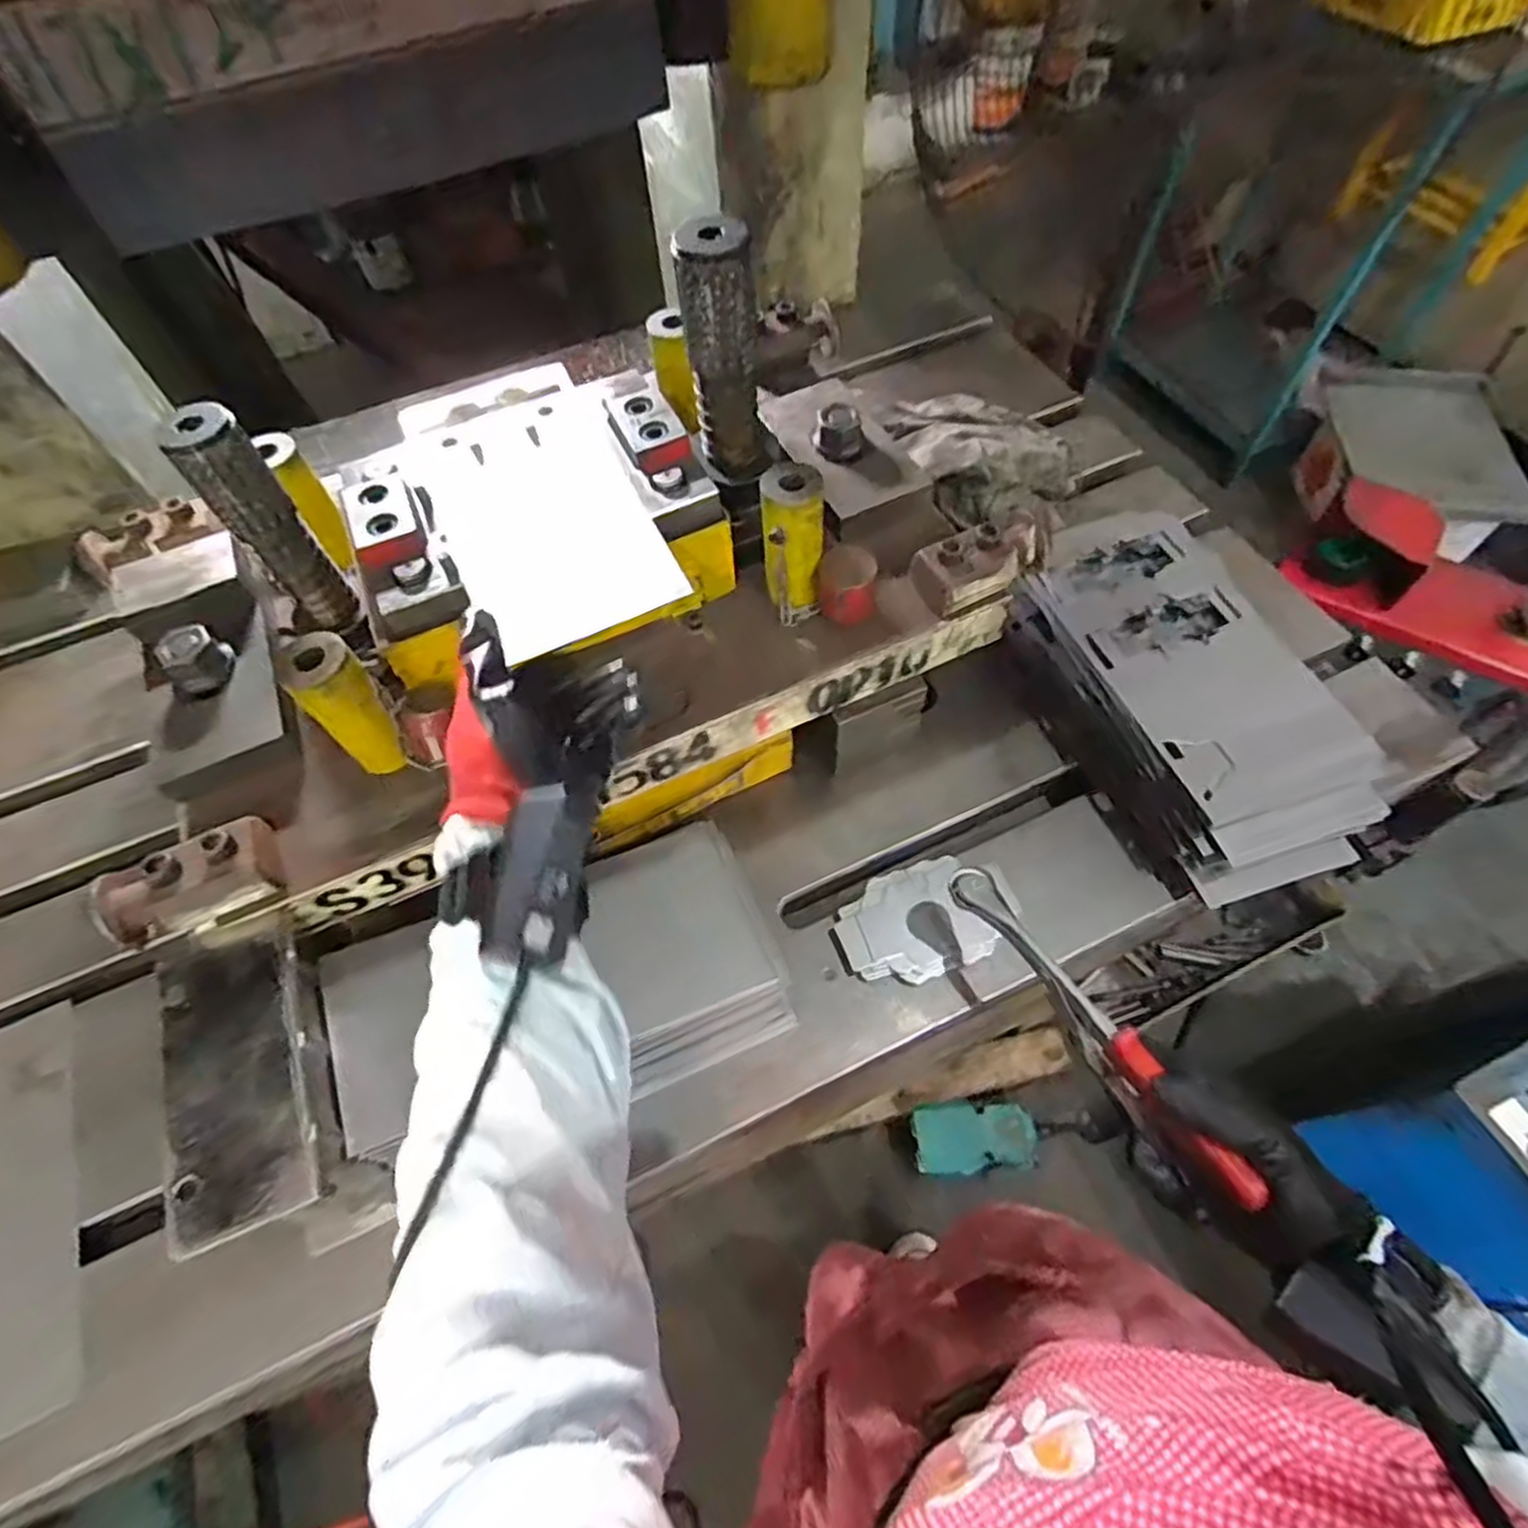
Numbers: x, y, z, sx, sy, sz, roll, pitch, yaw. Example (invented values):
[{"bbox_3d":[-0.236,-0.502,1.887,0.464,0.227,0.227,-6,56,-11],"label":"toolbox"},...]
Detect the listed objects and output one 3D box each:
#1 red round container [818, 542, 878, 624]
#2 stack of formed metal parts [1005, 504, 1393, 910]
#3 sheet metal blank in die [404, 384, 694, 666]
[{"bbox_3d":[0.057,-0.122,0.528,0.040,0.035,0.041,-2,59,3],"label":"red round container"},{"bbox_3d":[0.320,-0.058,0.609,0.164,0.087,0.310,-21,60,-8],"label":"stack of formed metal parts"},{"bbox_3d":[-0.142,-0.164,0.500,0.125,0.007,0.213,-26,63,-10],"label":"sheet metal blank in die"}]

